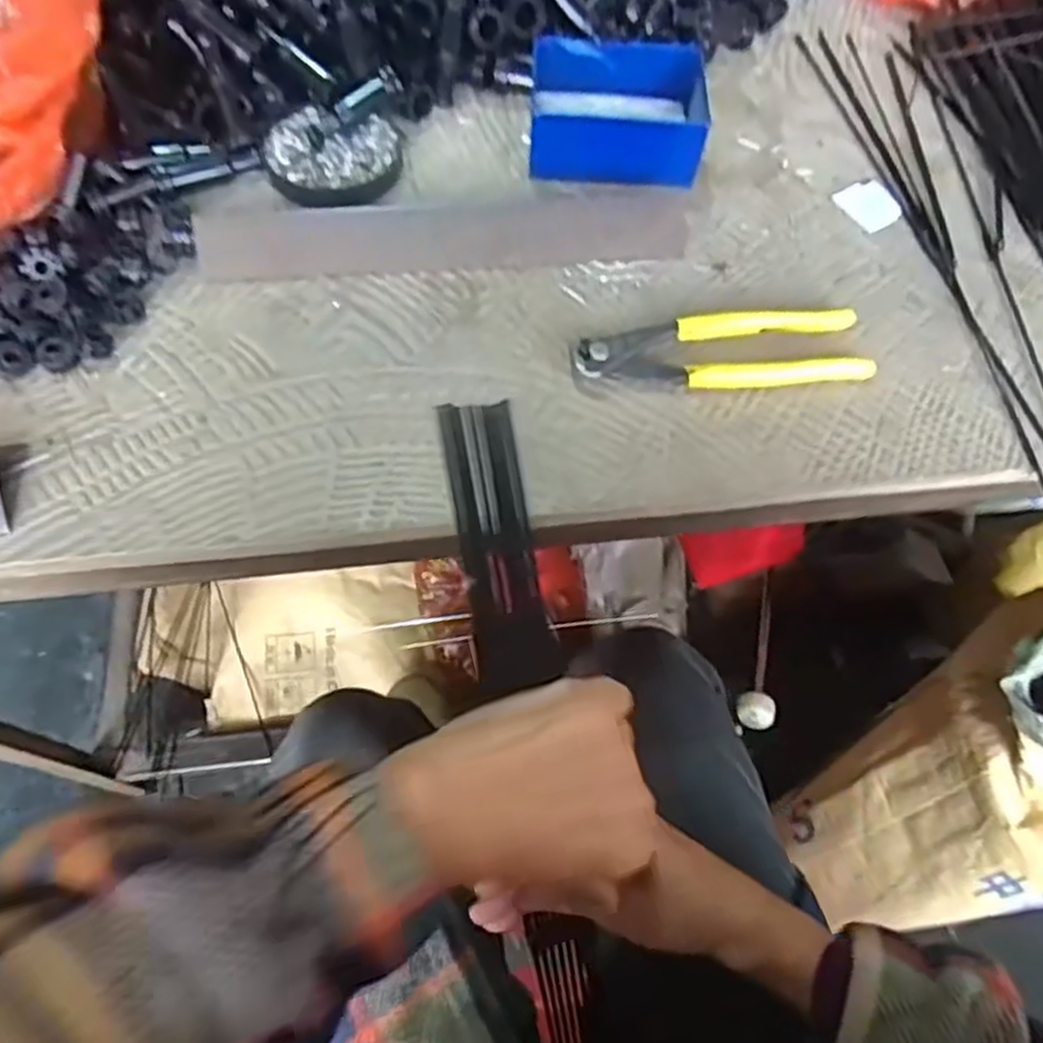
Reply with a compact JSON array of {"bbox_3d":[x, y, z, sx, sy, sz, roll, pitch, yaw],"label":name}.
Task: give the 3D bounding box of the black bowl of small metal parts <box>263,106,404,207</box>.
[{"bbox_3d":[-0.116,-0.227,0.477,0.079,0.018,0.063,9,61,2],"label":"black bowl of small metal parts"}]

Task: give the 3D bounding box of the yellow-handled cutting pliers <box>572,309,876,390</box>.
[{"bbox_3d":[0.109,-0.098,0.424,0.164,0.017,0.051,-2,62,-4],"label":"yellow-handled cutting pliers"}]

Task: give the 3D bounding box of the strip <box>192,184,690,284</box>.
[{"bbox_3d":[-0.042,-0.179,0.465,0.289,0.006,0.062,-5,64,-6],"label":"strip"}]

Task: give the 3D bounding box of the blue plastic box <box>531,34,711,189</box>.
[{"bbox_3d":[0.061,-0.263,0.490,0.106,0.044,0.085,3,61,-1],"label":"blue plastic box"}]

